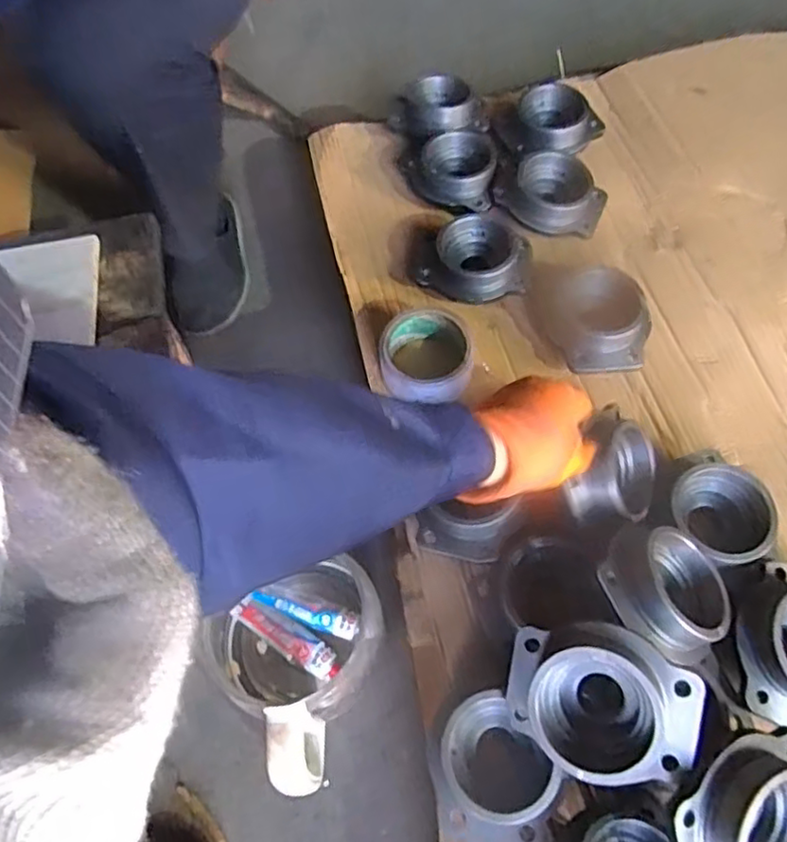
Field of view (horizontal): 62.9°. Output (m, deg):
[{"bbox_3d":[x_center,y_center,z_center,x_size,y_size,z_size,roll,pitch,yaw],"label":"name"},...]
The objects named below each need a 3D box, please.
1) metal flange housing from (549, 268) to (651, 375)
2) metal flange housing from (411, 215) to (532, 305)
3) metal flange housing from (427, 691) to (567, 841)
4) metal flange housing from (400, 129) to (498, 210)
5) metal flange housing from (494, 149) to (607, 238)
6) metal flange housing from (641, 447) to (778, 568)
[{"bbox_3d":[0.209,-0.095,0.650,0.086,0.055,0.108,-9,63,-1],"label":"metal flange housing"},{"bbox_3d":[0.088,-0.170,0.695,0.128,0.063,0.093,-13,63,-3],"label":"metal flange housing"},{"bbox_3d":[0.074,0.263,0.481,0.090,0.064,0.104,-9,63,-1],"label":"metal flange housing"},{"bbox_3d":[0.065,-0.285,0.750,0.098,0.052,0.099,-1,63,3],"label":"metal flange housing"},{"bbox_3d":[0.180,-0.257,0.726,0.113,0.052,0.087,19,66,12],"label":"metal flange housing"},{"bbox_3d":[0.272,0.077,0.556,0.073,0.060,0.100,-22,66,-9],"label":"metal flange housing"}]

